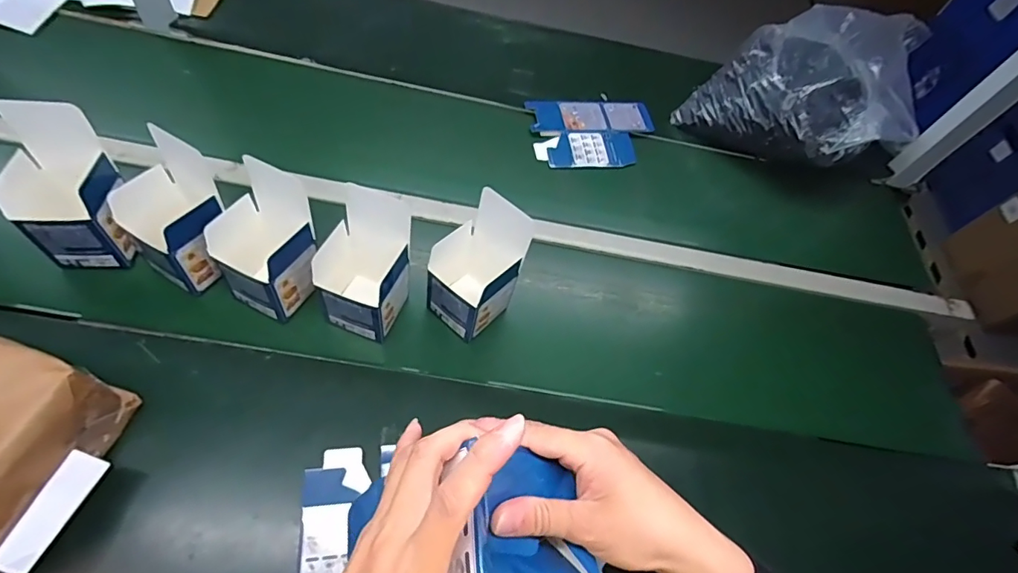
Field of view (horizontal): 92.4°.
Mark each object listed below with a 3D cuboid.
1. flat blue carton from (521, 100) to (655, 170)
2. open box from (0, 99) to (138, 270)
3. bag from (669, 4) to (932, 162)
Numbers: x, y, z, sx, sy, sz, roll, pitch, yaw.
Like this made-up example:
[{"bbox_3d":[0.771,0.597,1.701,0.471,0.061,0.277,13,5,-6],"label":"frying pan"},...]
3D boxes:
[{"bbox_3d":[0.156,-0.282,0.903,0.230,0.012,0.146,-4,69,-10],"label":"flat blue carton"},{"bbox_3d":[-0.517,-0.114,0.576,0.094,0.167,0.104,-7,57,-10],"label":"open box"},{"bbox_3d":[0.575,-0.382,0.925,0.389,0.155,0.292,30,58,15],"label":"bag"}]

